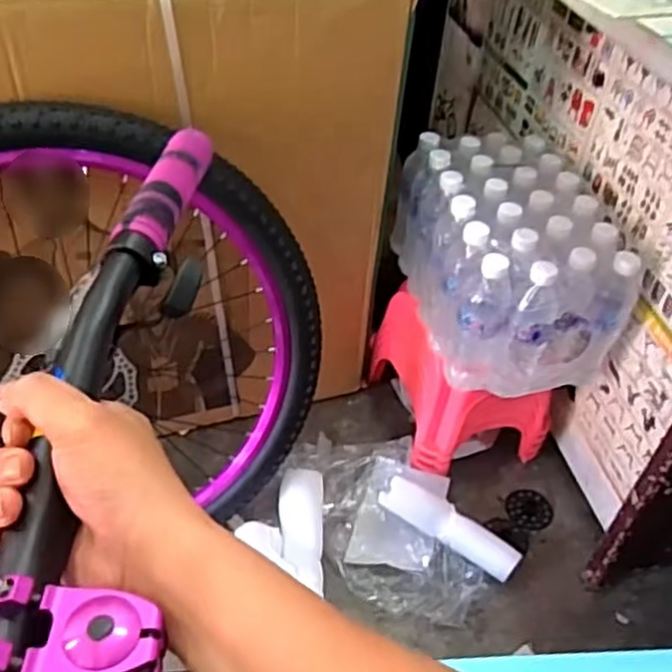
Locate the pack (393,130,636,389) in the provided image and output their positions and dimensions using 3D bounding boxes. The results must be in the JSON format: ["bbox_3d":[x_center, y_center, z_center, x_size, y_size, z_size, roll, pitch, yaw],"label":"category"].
[{"bbox_3d":[0.259,-0.119,1.064,0.255,0.211,0.358,-5,45,-11],"label":"pack"}]

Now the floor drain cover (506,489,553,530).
[{"bbox_3d":[0.320,0.284,1.181,0.073,0.017,0.071,29,49,22],"label":"floor drain cover"}]

